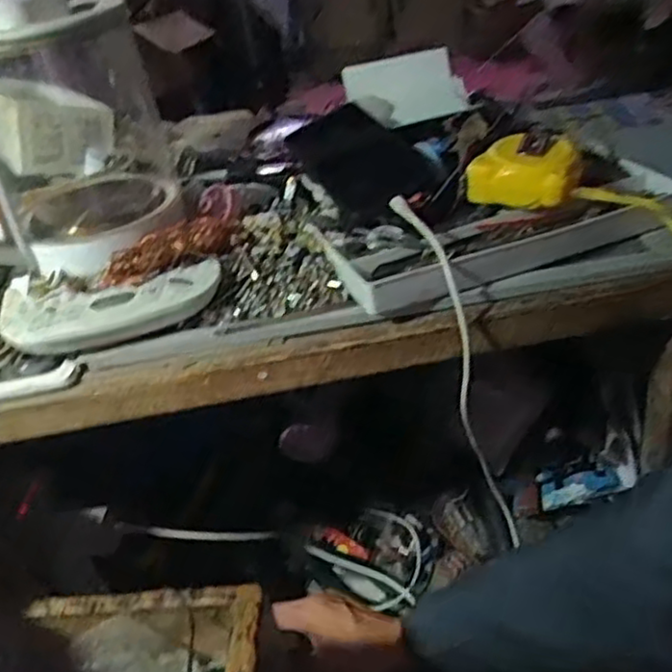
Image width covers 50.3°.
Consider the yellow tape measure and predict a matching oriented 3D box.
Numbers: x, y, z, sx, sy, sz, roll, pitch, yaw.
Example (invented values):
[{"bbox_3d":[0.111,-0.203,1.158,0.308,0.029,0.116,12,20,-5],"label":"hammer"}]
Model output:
[{"bbox_3d":[0.152,-0.136,0.568,0.081,0.038,0.075,7,39,21],"label":"yellow tape measure"}]

